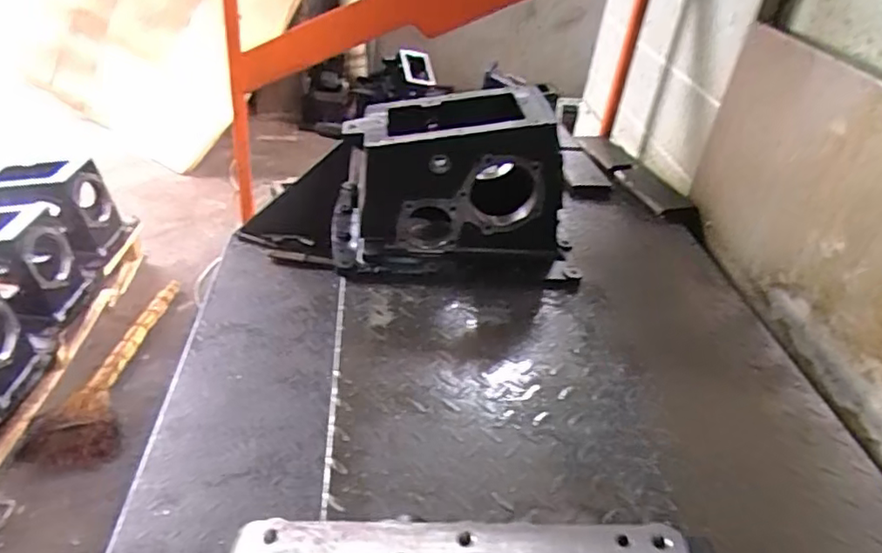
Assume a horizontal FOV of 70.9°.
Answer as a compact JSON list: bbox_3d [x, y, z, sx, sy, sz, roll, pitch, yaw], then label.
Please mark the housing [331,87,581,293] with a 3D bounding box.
[{"bbox_3d":[0.022,-0.143,0.957,0.357,0.238,0.243,-1,36,-9],"label":"housing"}]

